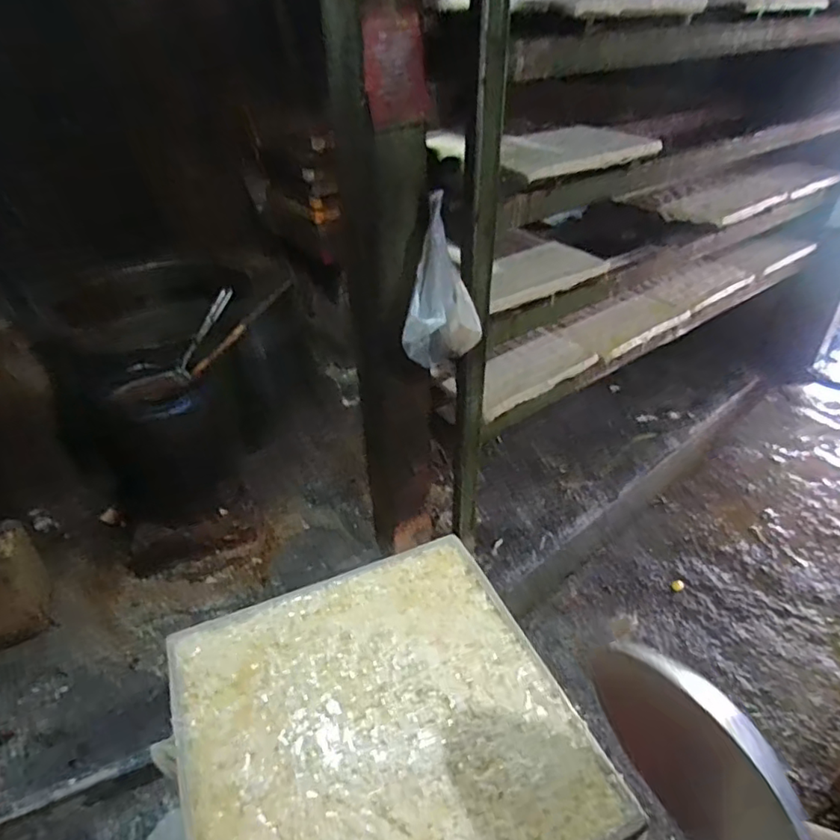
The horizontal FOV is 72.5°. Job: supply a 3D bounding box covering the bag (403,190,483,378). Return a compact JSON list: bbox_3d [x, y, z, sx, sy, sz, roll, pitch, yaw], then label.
[{"bbox_3d":[0.049,-0.276,1.328,0.175,0.375,0.148,26,44,33],"label":"bag"}]

